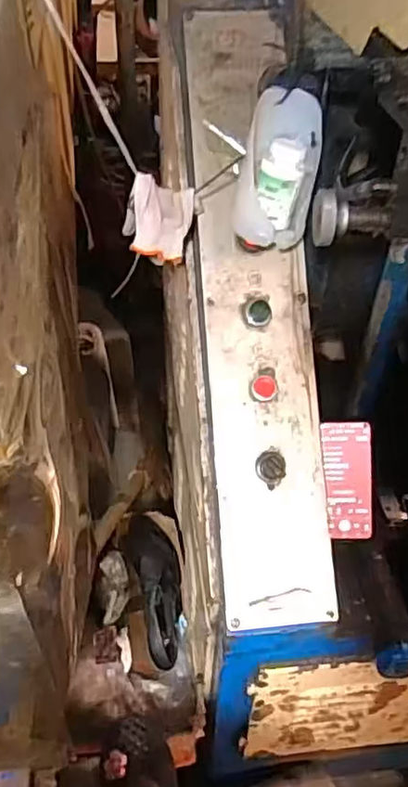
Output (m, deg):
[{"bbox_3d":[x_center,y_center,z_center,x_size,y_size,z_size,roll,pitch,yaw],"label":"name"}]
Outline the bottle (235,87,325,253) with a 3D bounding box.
[{"bbox_3d":[0.080,-0.241,0.687,0.076,0.162,0.048,11,12,9],"label":"bottle"}]

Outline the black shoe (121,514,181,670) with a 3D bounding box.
[{"bbox_3d":[-0.077,0.306,1.017,0.086,0.062,0.242,-8,61,-11],"label":"black shoe"}]

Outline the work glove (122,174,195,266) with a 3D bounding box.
[{"bbox_3d":[-0.051,-0.193,0.716,0.078,0.083,0.038,-1,43,-3],"label":"work glove"}]

